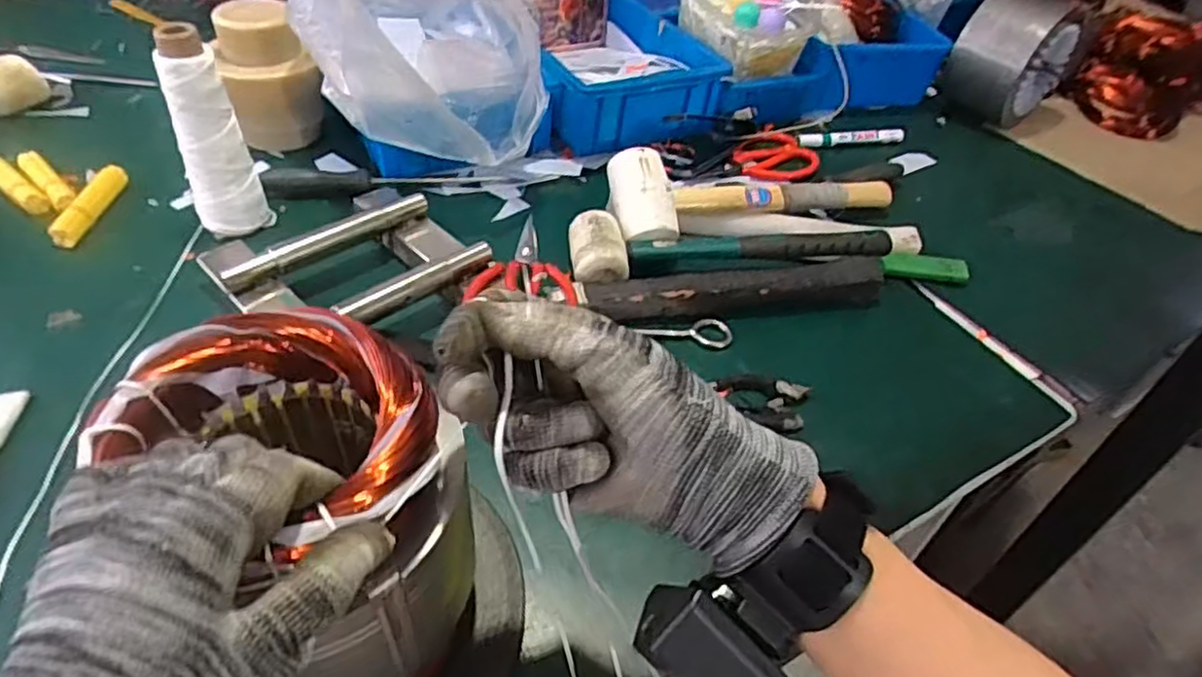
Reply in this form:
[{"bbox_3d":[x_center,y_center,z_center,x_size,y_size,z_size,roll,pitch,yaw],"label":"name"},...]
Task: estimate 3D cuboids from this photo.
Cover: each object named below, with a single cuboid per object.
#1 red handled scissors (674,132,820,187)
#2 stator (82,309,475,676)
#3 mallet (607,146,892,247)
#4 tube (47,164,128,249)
[{"bbox_3d":[0.162,-0.196,0.778,0.162,0.021,0.068,-3,59,-6],"label":"red handled scissors"},{"bbox_3d":[-0.135,0.084,0.329,0.138,0.151,0.113,37,51,28],"label":"stator"},{"bbox_3d":[0.146,-0.149,0.676,0.284,0.052,0.091,-15,47,-21],"label":"mallet"},{"bbox_3d":[-0.451,-0.116,0.628,0.022,0.022,0.107,2,44,-5],"label":"tube"}]

